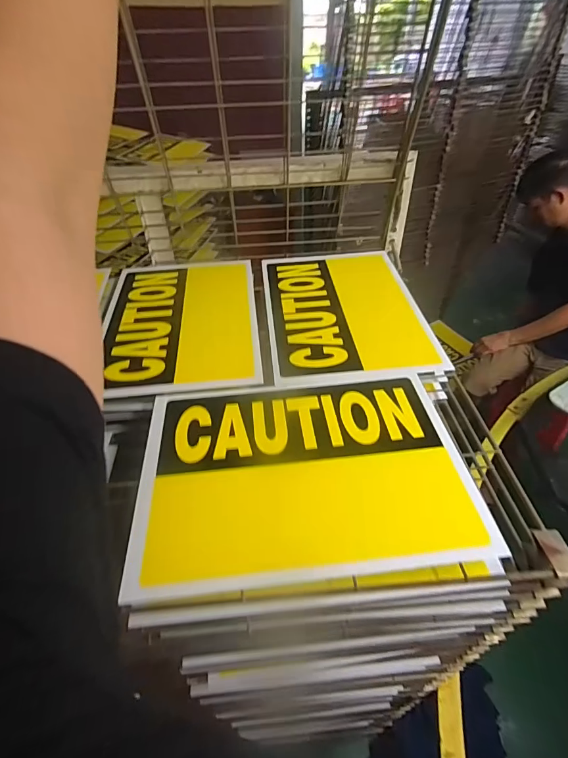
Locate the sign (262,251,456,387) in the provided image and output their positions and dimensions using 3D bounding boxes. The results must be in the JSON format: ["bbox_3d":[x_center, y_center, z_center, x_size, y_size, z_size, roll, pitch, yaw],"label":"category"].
[{"bbox_3d":[0.100,-0.125,0.665,0.254,0.009,0.357,-5,46,-2],"label":"sign"}]

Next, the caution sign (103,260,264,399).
[{"bbox_3d":[-0.168,-0.106,0.649,0.240,0.012,0.354,-6,46,-6],"label":"caution sign"}]

